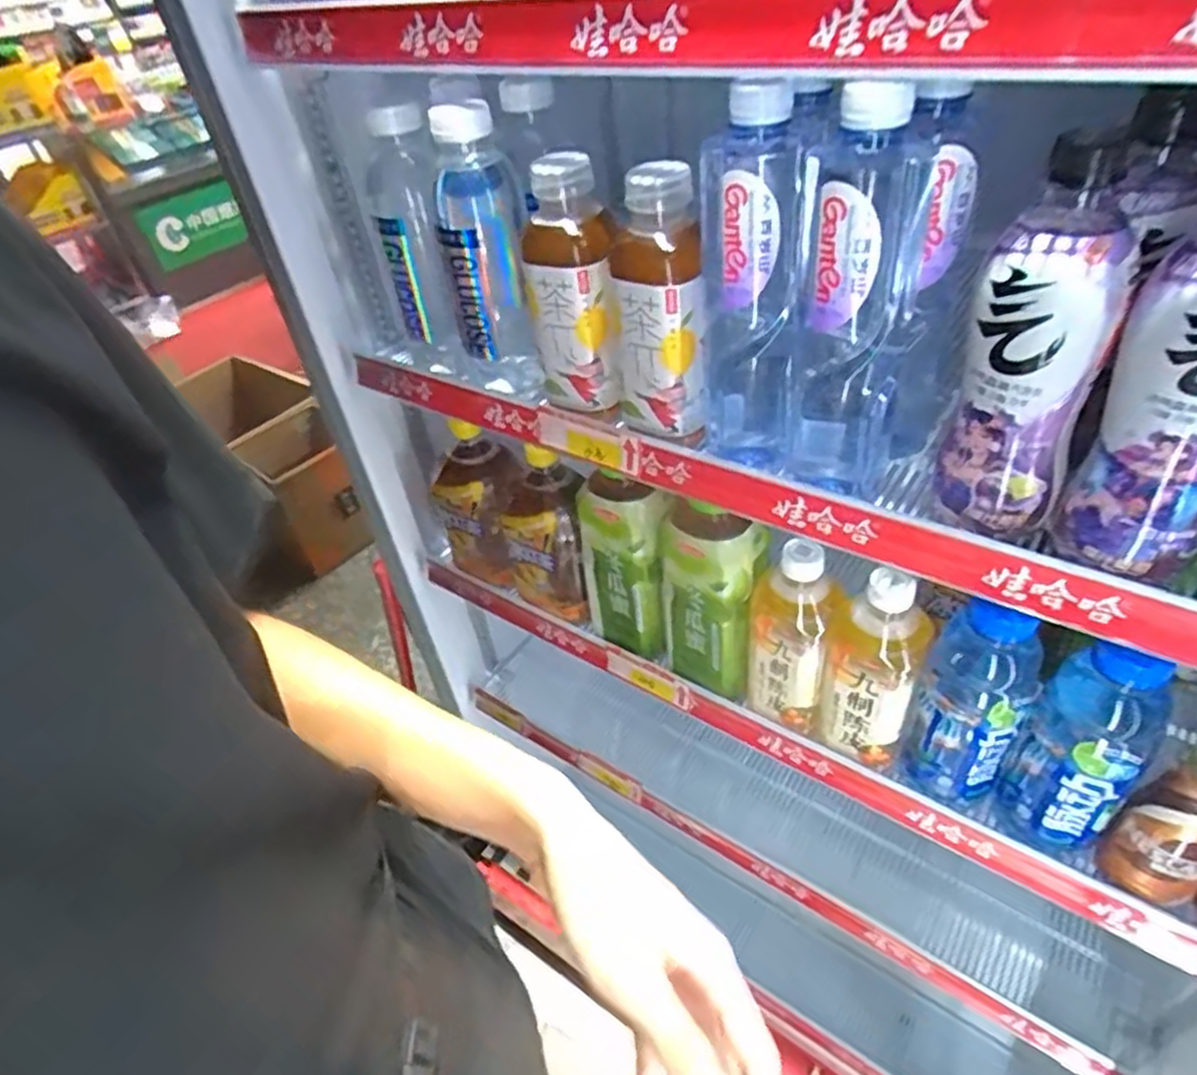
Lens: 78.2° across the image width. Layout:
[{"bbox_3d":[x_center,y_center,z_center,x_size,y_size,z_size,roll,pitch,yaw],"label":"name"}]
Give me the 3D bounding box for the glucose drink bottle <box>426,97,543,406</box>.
[{"bbox_3d":[-0.081,-0.200,0.544,0.066,0.197,0.073,-11,40,-4],"label":"glucose drink bottle"}]

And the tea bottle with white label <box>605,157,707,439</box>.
[{"bbox_3d":[0.039,-0.150,0.491,0.055,0.167,0.060,-14,40,-8],"label":"tea bottle with white label"}]

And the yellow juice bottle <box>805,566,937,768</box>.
[{"bbox_3d":[0.205,0.094,0.557,0.073,0.169,0.061,17,45,26],"label":"yellow juice bottle"}]

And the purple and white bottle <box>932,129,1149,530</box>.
[{"bbox_3d":[0.217,-0.090,0.376,0.062,0.179,0.067,15,45,25],"label":"purple and white bottle"}]

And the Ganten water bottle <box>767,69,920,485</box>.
[{"bbox_3d":[0.135,-0.125,0.419,0.062,0.223,0.077,6,42,15],"label":"Ganten water bottle"}]

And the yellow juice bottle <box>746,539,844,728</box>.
[{"bbox_3d":[0.153,0.074,0.586,0.064,0.171,0.057,15,45,24],"label":"yellow juice bottle"}]

